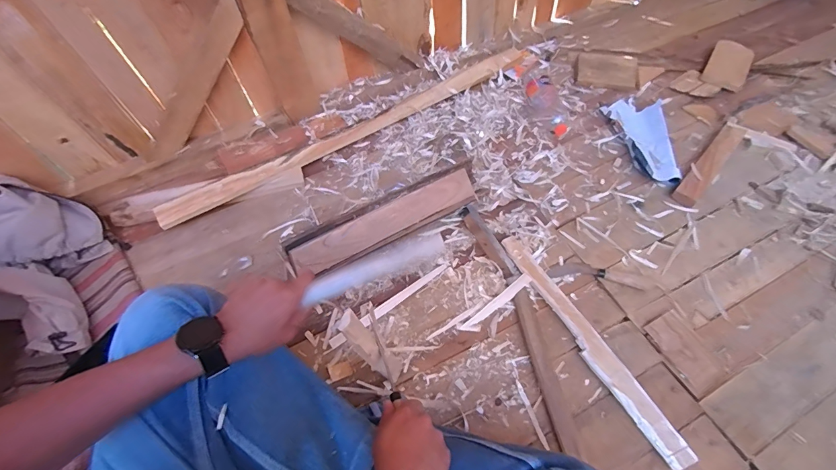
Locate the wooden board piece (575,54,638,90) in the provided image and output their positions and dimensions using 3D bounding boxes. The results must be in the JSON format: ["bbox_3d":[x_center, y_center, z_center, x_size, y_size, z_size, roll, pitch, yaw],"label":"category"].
[{"bbox_3d":[0.501,-0.437,1.031,0.155,0.022,0.085,8,90,10],"label":"wooden board piece"}]

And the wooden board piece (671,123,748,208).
[{"bbox_3d":[0.664,-0.166,0.873,0.050,0.026,0.297,39,67,22],"label":"wooden board piece"}]

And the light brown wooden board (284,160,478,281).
[{"bbox_3d":[-0.052,-0.035,0.765,0.405,0.032,0.087,-27,96,-11],"label":"light brown wooden board"}]

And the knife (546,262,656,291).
[{"bbox_3d":[0.350,0.076,0.744,0.191,0.013,0.042,7,59,5],"label":"knife"}]

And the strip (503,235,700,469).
[{"bbox_3d":[0.288,0.177,0.674,0.048,0.025,0.440,-26,62,-13],"label":"strip"}]

